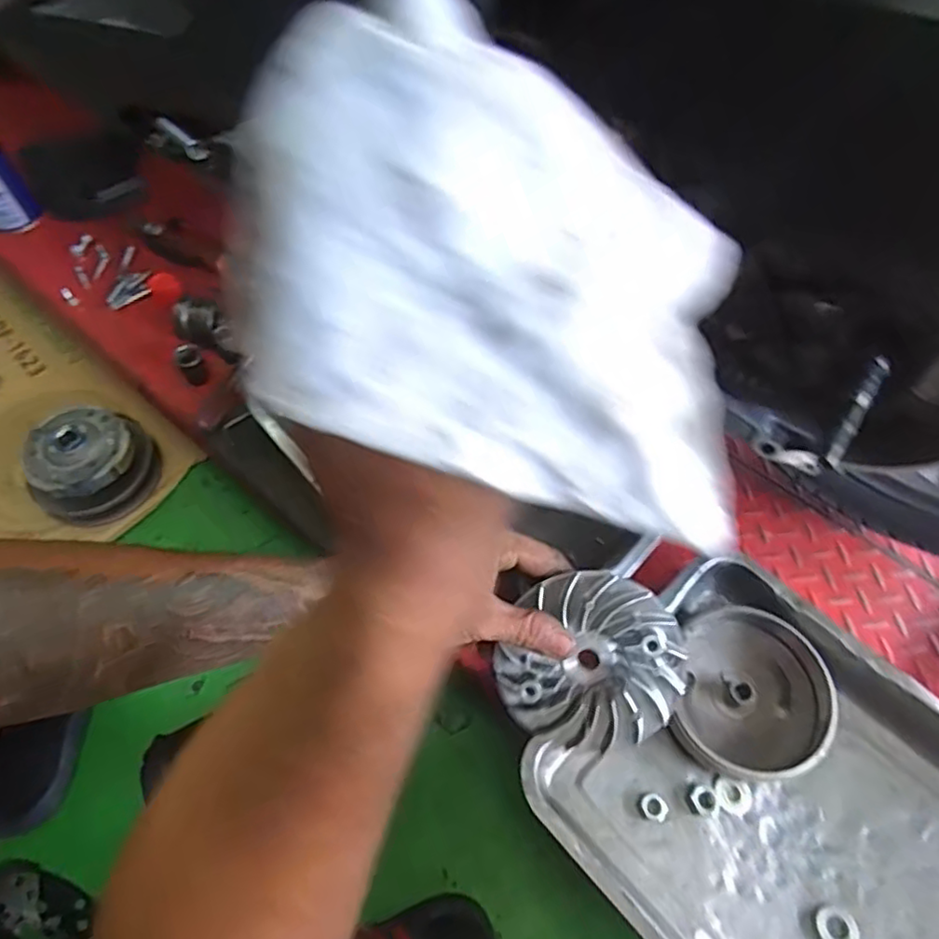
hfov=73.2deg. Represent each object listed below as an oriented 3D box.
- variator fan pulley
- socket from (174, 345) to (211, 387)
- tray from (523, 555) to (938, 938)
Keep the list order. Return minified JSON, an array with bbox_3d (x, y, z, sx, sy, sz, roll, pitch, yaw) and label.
[{"bbox_3d":[0.077,0.117,0.389,0.109,0.015,0.107,0,95,6],"label":"variator fan pulley"},{"bbox_3d":[-0.302,-0.112,0.693,0.026,0.045,0.026,1,60,-1],"label":"socket"},{"bbox_3d":[0.258,0.271,0.465,0.379,0.067,0.290,41,67,20],"label":"tray"}]

